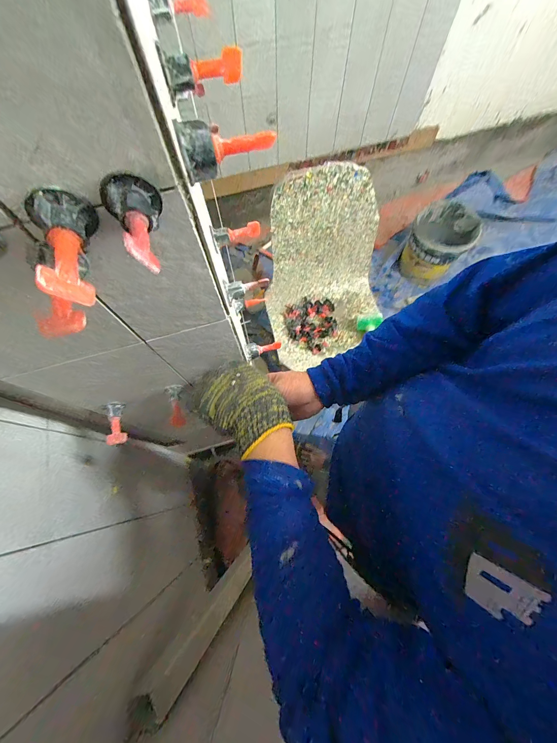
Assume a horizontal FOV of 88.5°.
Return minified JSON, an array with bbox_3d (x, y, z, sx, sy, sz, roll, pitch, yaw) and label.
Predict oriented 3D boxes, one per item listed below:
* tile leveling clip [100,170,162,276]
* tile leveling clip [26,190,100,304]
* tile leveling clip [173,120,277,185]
[{"bbox_3d":[-0.074,-0.082,0.155,0.029,0.024,0.051,-27,71,-9],"label":"tile leveling clip"},{"bbox_3d":[-0.110,-0.065,0.150,0.024,0.027,0.058,-13,70,-3],"label":"tile leveling clip"},{"bbox_3d":[-0.033,-0.142,0.176,0.058,0.024,0.023,-24,71,-8],"label":"tile leveling clip"}]

